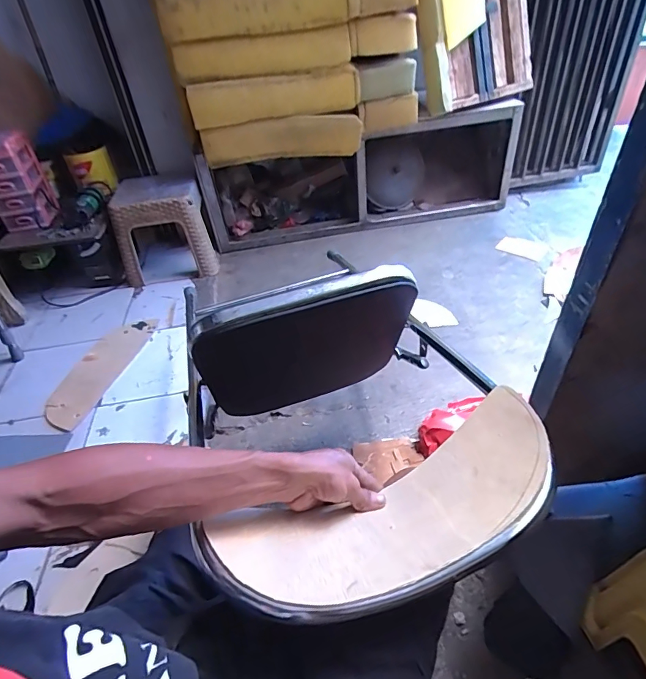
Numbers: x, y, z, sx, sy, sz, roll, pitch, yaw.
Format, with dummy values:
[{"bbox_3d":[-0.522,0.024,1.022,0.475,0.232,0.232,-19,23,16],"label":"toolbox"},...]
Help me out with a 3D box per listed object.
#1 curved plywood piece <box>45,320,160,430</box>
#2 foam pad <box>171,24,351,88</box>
[{"bbox_3d":[-0.635,0.079,1.232,0.156,0.021,0.404,5,43,13],"label":"curved plywood piece"},{"bbox_3d":[-0.200,-0.925,1.401,0.549,0.114,0.191,-18,43,-13],"label":"foam pad"}]

